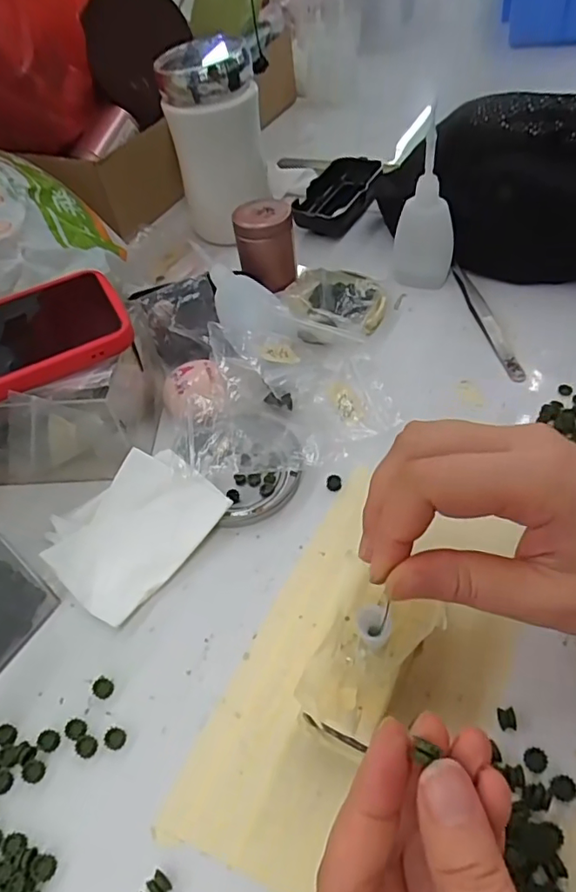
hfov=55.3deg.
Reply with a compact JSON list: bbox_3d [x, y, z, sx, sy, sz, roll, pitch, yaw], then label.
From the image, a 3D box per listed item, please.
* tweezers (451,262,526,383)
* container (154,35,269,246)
[{"bbox_3d":[0.142,-0.096,0.402,0.012,0.006,0.135,-10,50,-2],"label":"tweezers"},{"bbox_3d":[-0.058,-0.251,0.463,0.074,0.142,0.061,-5,50,2],"label":"container"}]

